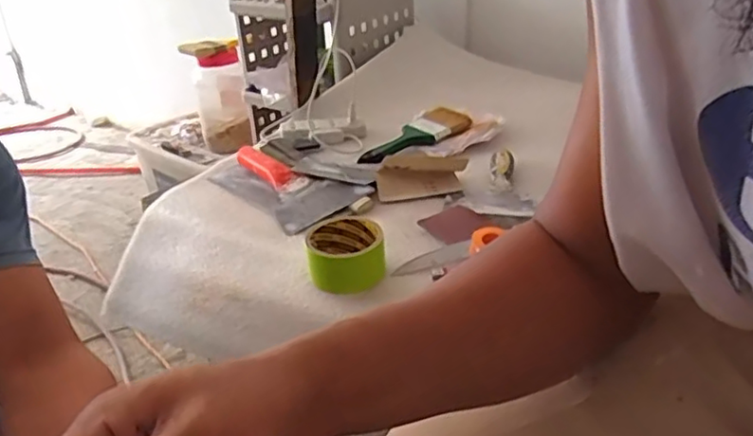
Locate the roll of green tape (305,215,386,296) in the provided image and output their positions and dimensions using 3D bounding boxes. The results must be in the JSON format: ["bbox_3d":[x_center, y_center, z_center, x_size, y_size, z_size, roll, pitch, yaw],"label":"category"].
[{"bbox_3d":[-0.035,0.041,0.710,0.086,0.051,0.086,-8,29,-9],"label":"roll of green tape"}]

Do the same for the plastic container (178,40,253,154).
[{"bbox_3d":[-0.422,-0.334,1.696,0.148,0.278,0.130,-8,29,-9],"label":"plastic container"}]

